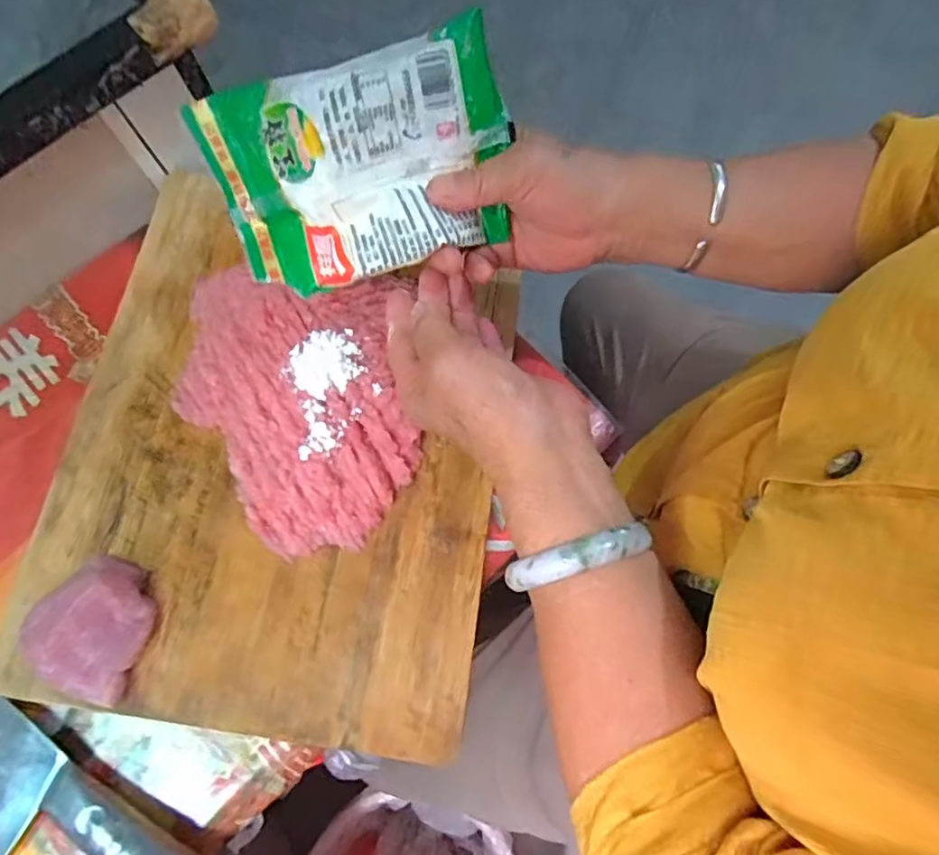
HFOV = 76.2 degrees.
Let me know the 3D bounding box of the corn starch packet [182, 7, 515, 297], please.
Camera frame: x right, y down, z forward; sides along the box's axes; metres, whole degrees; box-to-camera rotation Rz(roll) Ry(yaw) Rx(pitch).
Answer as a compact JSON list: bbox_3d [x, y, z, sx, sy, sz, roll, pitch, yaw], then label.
[{"bbox_3d":[-0.058,-0.141,0.329,0.158,0.034,0.106,-14,110,4],"label":"corn starch packet"}]

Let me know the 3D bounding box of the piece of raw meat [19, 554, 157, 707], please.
[{"bbox_3d":[-0.229,0.119,0.363,0.061,0.025,0.077,13,72,7],"label":"piece of raw meat"}]

